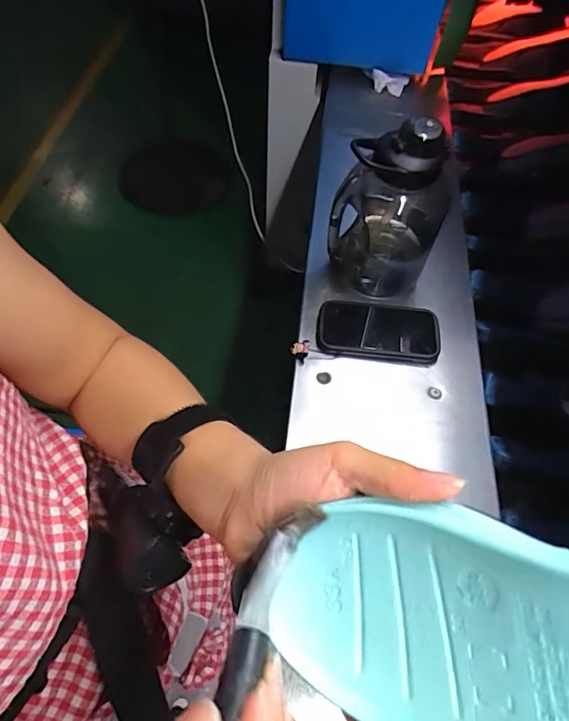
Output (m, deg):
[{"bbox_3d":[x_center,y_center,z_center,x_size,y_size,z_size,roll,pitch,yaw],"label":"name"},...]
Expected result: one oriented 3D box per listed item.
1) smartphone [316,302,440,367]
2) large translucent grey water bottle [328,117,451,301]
[{"bbox_3d":[0.121,-0.038,0.614,0.154,0.017,0.079,7,59,1],"label":"smartphone"},{"bbox_3d":[0.128,-0.187,0.584,0.127,0.216,0.106,27,61,12],"label":"large translucent grey water bottle"}]

